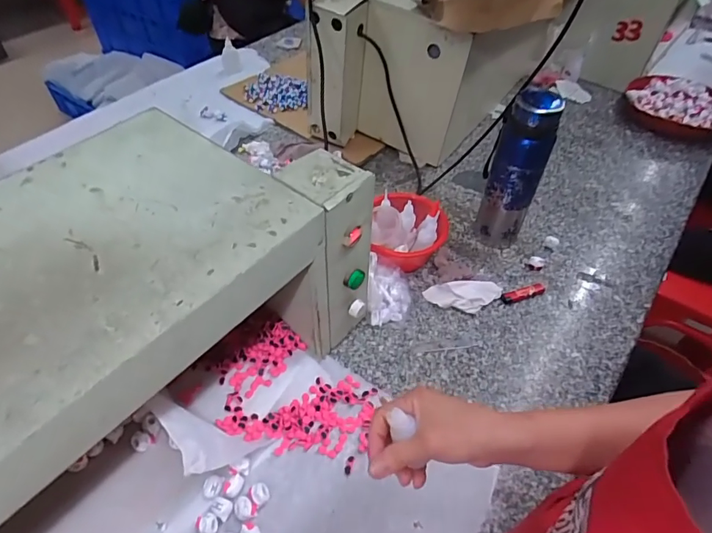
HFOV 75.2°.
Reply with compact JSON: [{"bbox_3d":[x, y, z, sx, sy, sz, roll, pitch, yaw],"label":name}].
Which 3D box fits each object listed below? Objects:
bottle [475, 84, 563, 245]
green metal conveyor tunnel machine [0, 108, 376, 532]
[{"bbox_3d":[0.254,-0.151,0.751,0.087,0.265,0.070,20,52,15],"label":"bottle"},{"bbox_3d":[-0.295,0.115,0.490,0.340,0.283,0.657,30,55,22],"label":"green metal conveyor tunnel machine"}]

